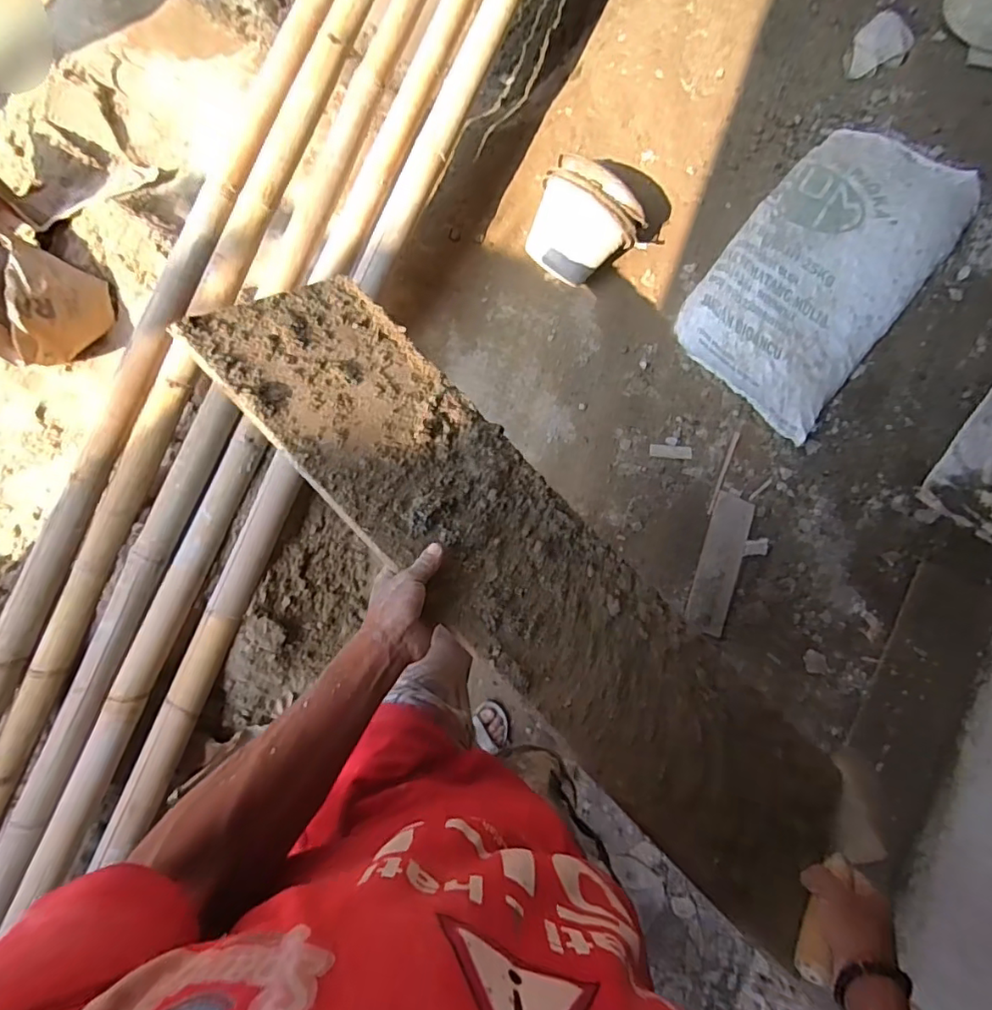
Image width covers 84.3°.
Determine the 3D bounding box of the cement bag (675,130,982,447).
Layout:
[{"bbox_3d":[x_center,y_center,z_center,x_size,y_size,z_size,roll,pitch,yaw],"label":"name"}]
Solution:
[{"bbox_3d":[0.813,-0.603,1.343,0.416,0.145,0.838,38,84,3],"label":"cement bag"}]

